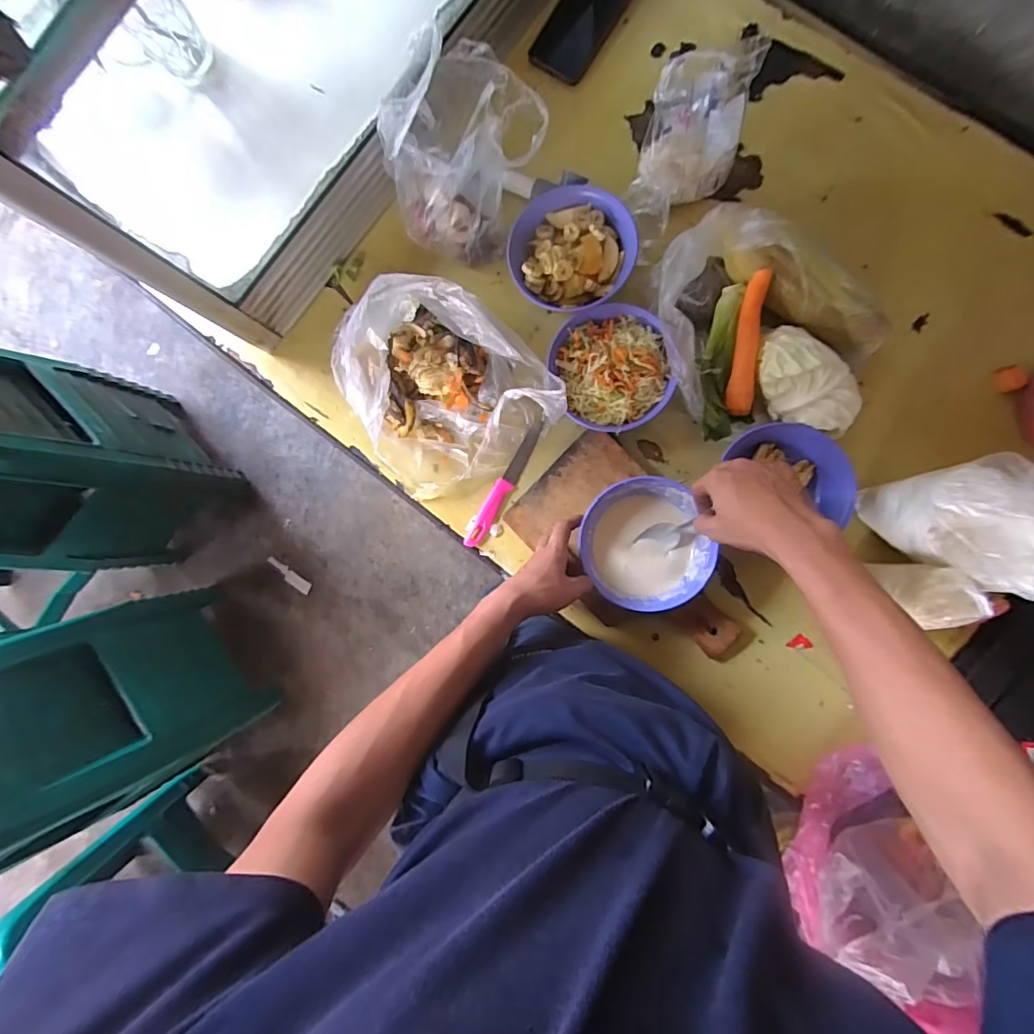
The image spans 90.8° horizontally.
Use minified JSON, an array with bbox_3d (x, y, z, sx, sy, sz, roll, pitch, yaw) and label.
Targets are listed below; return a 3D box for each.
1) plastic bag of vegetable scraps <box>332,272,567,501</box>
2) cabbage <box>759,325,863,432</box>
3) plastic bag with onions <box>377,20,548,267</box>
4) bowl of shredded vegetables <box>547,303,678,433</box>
[{"bbox_3d":[-0.094,-0.148,0.575,0.211,0.141,0.231,-40,87,4],"label":"plastic bag of vegetable scraps"},{"bbox_3d":[0.315,-0.144,0.554,0.071,0.062,0.128,-43,87,4],"label":"cabbage"},{"bbox_3d":[-0.053,-0.411,0.567,0.120,0.155,0.182,31,93,4],"label":"plastic bag with onions"},{"bbox_3d":[0.110,-0.173,0.598,0.125,0.058,0.144,-16,89,5],"label":"bowl of shredded vegetables"}]

